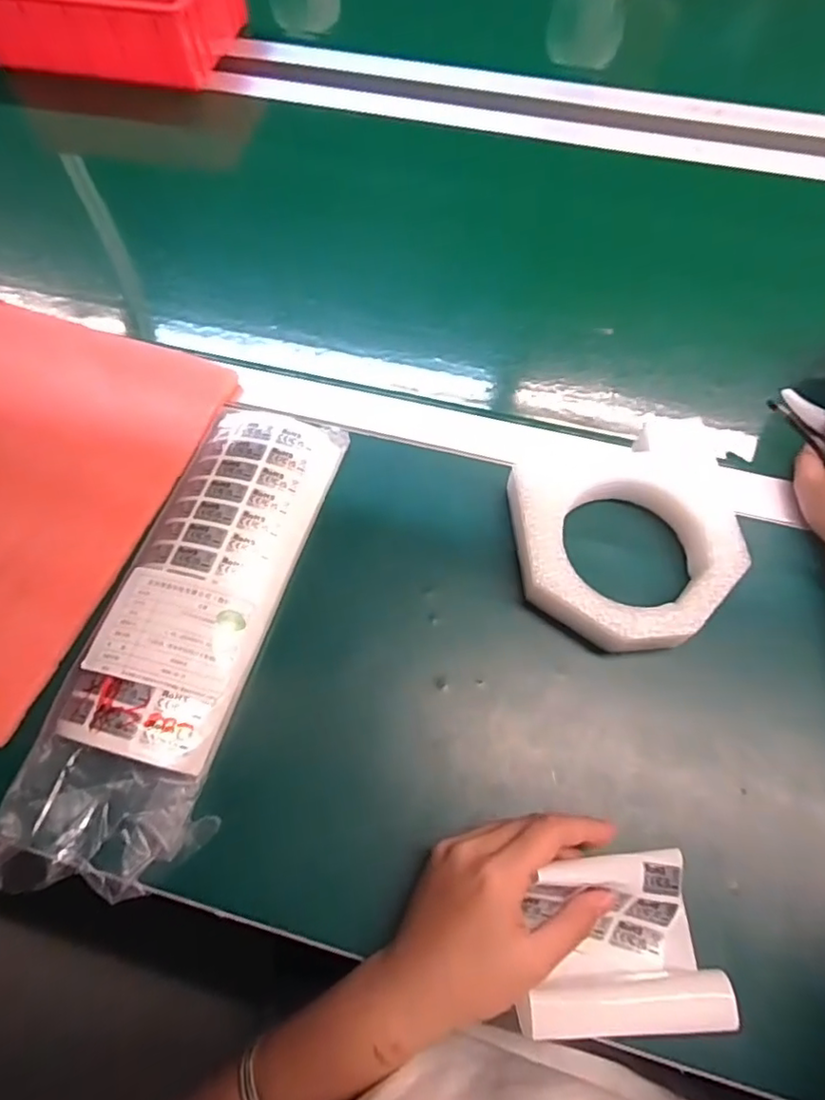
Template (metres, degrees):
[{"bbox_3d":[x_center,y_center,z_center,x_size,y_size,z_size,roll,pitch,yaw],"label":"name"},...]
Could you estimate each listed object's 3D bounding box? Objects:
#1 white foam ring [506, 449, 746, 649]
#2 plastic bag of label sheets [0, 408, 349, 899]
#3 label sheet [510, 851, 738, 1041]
[{"bbox_3d":[0.149,-0.007,0.415,0.153,0.032,0.154,-1,65,1],"label":"white foam ring"},{"bbox_3d":[-0.154,0.043,0.407,0.120,0.042,0.352,13,66,7],"label":"plastic bag of label sheets"},{"bbox_3d":[0.109,0.207,0.314,0.105,0.047,0.078,-1,66,-1],"label":"label sheet"}]

